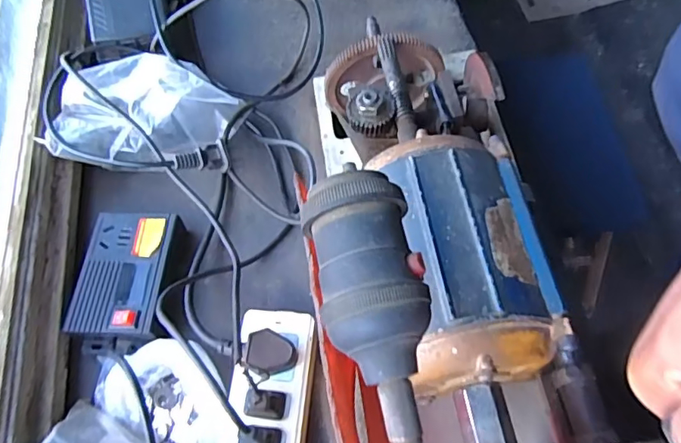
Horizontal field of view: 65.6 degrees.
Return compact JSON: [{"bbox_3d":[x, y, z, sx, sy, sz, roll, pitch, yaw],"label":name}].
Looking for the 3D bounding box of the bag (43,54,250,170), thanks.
[{"bbox_3d":[-0.165,-0.088,0.454,0.146,0.064,0.105,5,61,3],"label":"bag"}]

